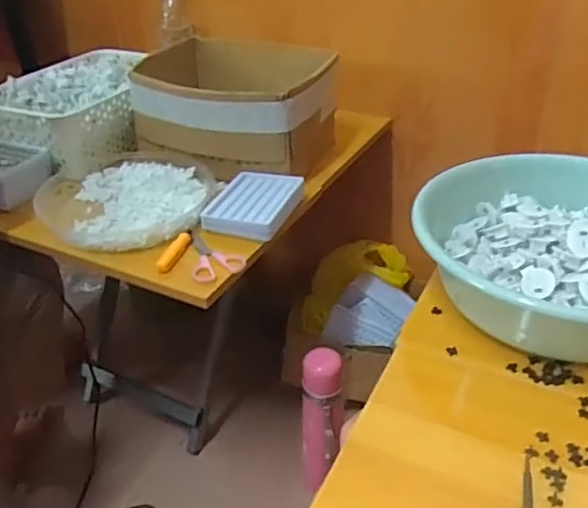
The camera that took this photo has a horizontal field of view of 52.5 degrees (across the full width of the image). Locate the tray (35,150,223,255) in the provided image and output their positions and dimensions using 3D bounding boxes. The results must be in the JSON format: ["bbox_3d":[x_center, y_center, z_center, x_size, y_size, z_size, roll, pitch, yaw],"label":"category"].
[{"bbox_3d":[-0.240,-0.083,0.833,0.255,0.033,0.213,19,40,28],"label":"tray"}]

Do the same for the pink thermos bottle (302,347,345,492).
[{"bbox_3d":[0.046,0.263,0.930,0.063,0.247,0.070,-3,34,0],"label":"pink thermos bottle"}]

